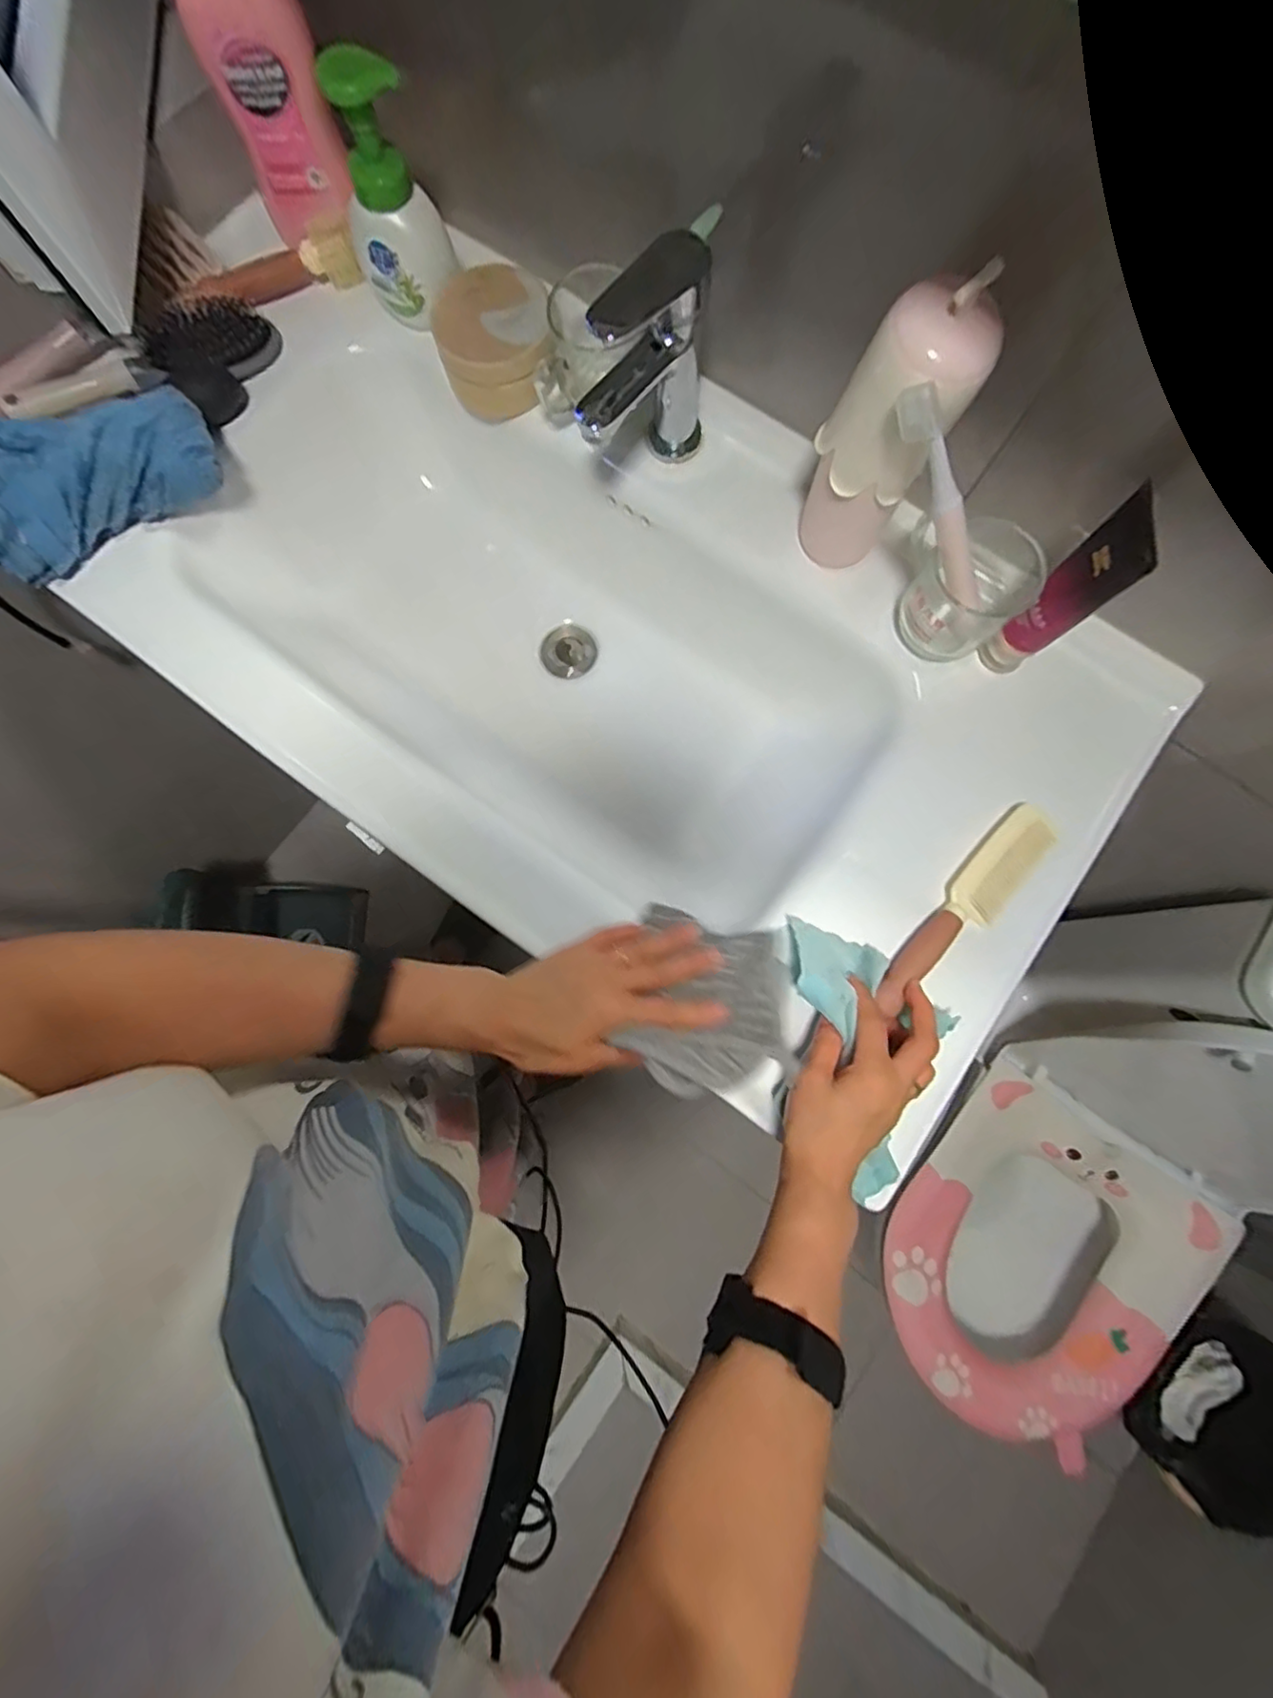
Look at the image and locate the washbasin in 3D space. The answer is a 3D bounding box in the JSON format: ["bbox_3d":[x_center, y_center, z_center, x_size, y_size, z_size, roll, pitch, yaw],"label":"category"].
[{"bbox_3d":[-0.031,-0.136,0.577,0.853,0.154,0.445,30,81,6],"label":"washbasin"}]

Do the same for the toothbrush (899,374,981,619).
[{"bbox_3d":[0.203,-0.225,0.399,0.021,0.160,0.015,22,76,47],"label":"toothbrush"}]

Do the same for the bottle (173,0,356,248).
[{"bbox_3d":[-0.291,-0.607,0.463,0.086,0.204,0.052,-22,80,-4],"label":"bottle"}]

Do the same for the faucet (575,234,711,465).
[{"bbox_3d":[0.005,-0.350,0.474,0.050,0.159,0.129,32,81,6],"label":"faucet"}]

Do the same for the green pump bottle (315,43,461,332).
[{"bbox_3d":[-0.200,-0.521,0.488,0.077,0.152,0.058,-23,80,-4],"label":"green pump bottle"}]

